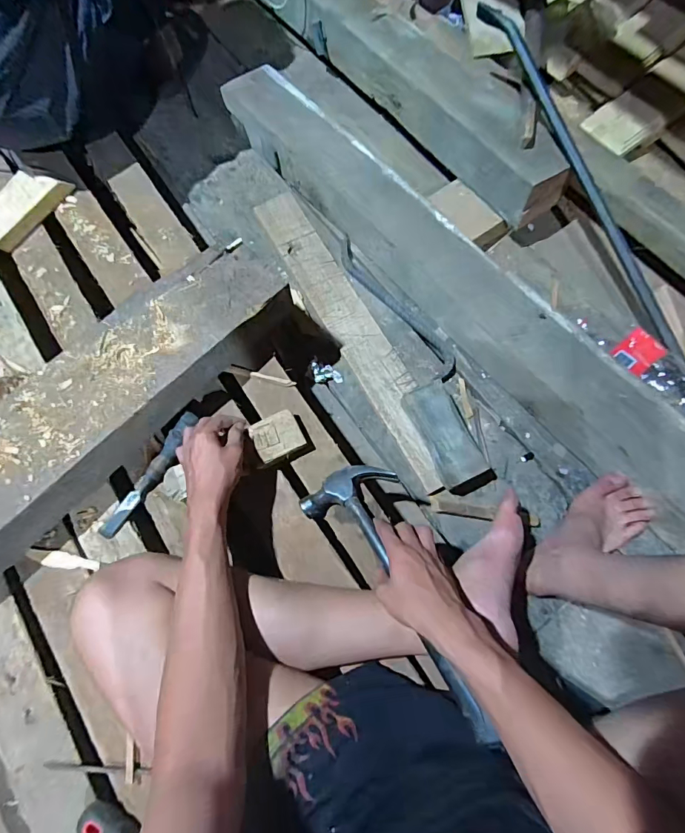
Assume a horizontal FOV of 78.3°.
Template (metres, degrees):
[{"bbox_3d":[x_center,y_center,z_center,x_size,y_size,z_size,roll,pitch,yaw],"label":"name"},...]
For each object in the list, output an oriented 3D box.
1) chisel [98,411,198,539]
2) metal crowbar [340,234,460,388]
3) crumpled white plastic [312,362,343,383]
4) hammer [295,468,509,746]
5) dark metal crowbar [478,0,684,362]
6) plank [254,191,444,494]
[{"bbox_3d":[-0.261,0.078,0.569,0.027,0.020,0.196,34,88,11],"label":"chisel"},{"bbox_3d":[0.098,-0.204,0.775,0.063,0.023,0.335,-33,75,-10],"label":"metal crowbar"},{"bbox_3d":[-0.026,-0.077,0.726,0.050,0.029,0.028,-1,73,1],"label":"crumpled white plastic"},{"bbox_3d":[0.063,0.189,0.471,0.121,0.029,0.315,-25,54,-8],"label":"hammer"},{"bbox_3d":[0.394,-0.406,0.701,0.026,0.036,0.687,-24,86,-8],"label":"dark metal crowbar"},{"bbox_3d":[0.013,-0.162,0.762,0.090,0.027,0.630,-26,74,-8],"label":"plank"}]

